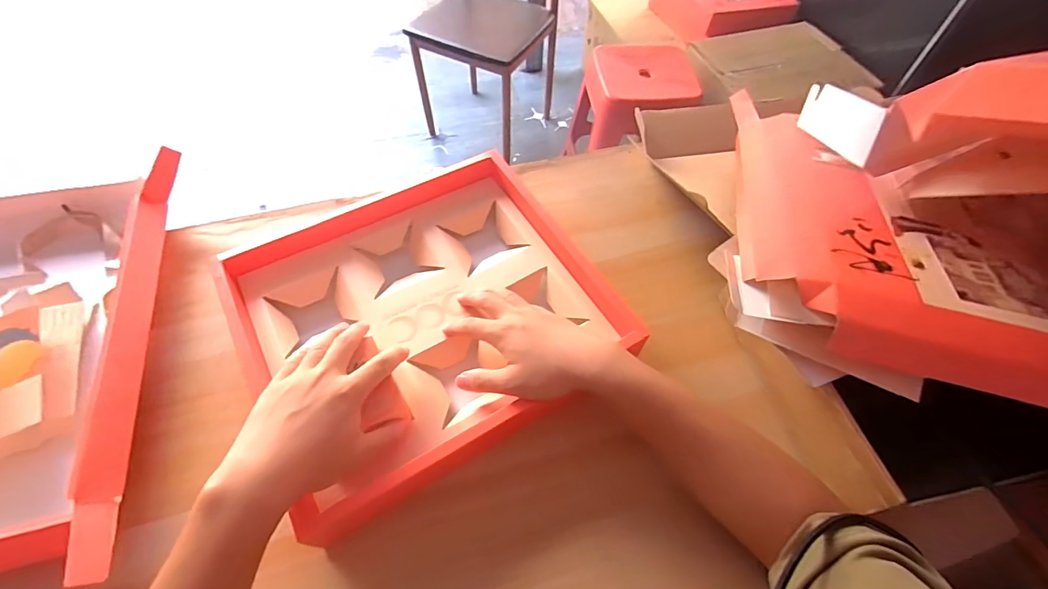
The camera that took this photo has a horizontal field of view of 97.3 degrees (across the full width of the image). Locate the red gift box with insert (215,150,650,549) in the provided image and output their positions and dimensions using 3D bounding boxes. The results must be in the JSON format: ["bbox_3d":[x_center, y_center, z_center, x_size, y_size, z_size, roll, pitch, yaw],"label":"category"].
[{"bbox_3d":[-0.113,0.011,0.517,0.359,0.065,0.341,-28,62,-19],"label":"red gift box with insert"}]

